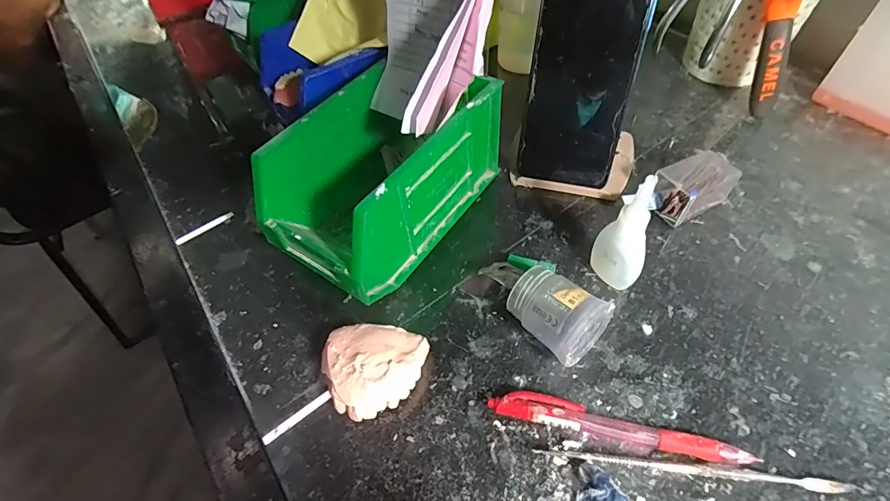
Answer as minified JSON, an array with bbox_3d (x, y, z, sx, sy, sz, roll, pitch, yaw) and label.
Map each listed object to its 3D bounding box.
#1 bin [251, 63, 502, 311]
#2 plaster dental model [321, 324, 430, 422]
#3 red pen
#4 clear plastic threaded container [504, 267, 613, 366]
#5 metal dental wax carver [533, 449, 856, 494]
[{"bbox_3d":[-0.044,-0.055,0.310,0.094,0.091,0.164,28,60,24],"label":"bin"},{"bbox_3d":[-0.047,0.070,0.256,0.058,0.027,0.059,-3,53,4],"label":"plaster dental model"},{"bbox_3d":[0.093,0.097,0.231,0.132,0.011,0.018,9,55,12],"label":"red pen"},{"bbox_3d":[0.068,0.039,0.258,0.042,0.044,0.052,-37,58,-21],"label":"clear plastic threaded container"},{"bbox_3d":[0.127,0.114,0.220,0.151,0.004,0.007,4,54,8],"label":"metal dental wax carver"}]

